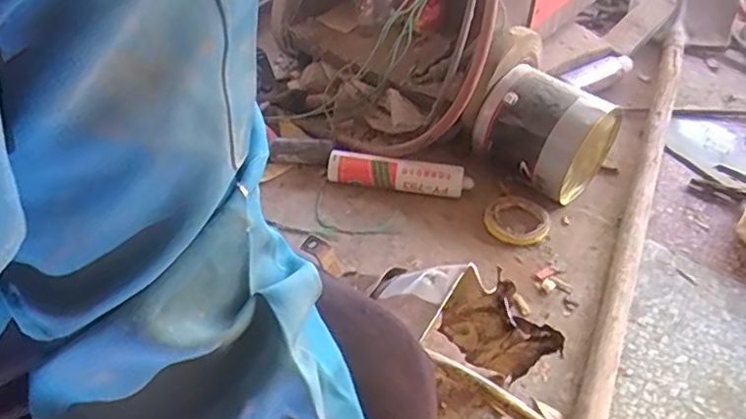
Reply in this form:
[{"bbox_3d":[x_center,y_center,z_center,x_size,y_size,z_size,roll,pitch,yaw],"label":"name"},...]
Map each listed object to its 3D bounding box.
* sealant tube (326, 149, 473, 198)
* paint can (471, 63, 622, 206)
[{"bbox_3d":[0.039,-0.051,0.943,0.219,0.044,0.040,8,46,5],"label":"sealant tube"},{"bbox_3d":[0.261,-0.118,0.954,0.173,0.137,0.142,31,52,25],"label":"paint can"}]

